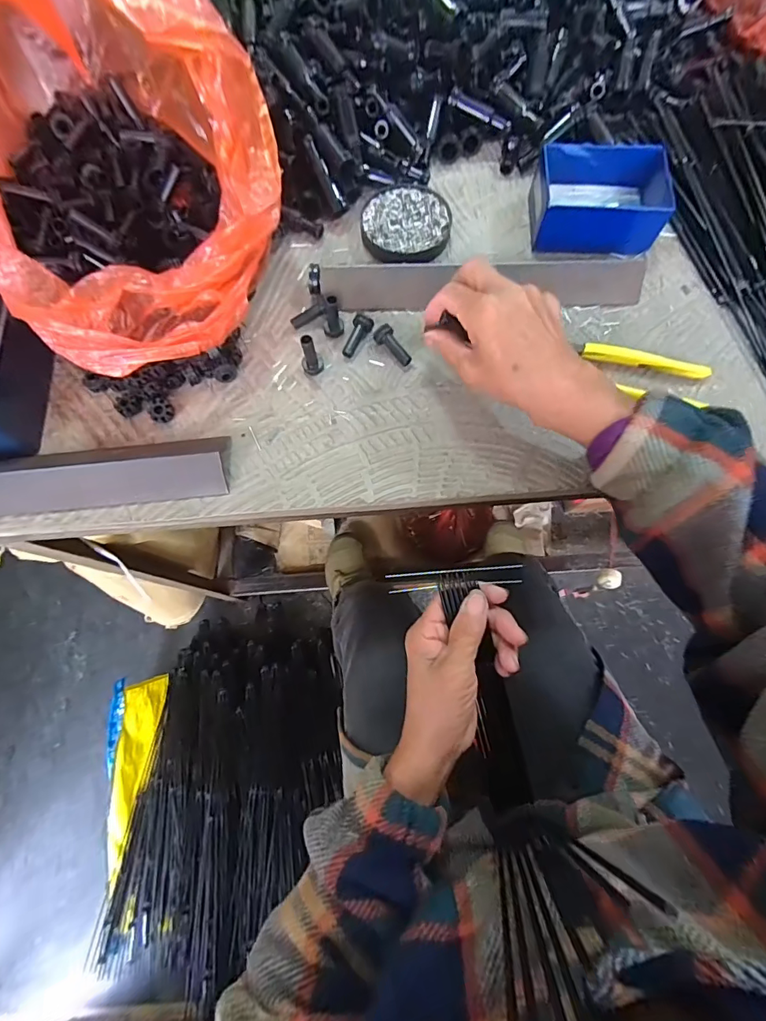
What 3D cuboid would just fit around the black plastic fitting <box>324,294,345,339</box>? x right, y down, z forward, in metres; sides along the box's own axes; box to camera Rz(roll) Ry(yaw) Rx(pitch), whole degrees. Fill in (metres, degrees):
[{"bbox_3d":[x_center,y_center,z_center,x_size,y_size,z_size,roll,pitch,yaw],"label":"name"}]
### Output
[{"bbox_3d":[-0.043,-0.164,0.376,0.017,0.037,0.015,-10,74,-2],"label":"black plastic fitting"}]

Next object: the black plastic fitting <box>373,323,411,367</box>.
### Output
[{"bbox_3d":[0.009,-0.141,0.381,0.015,0.010,0.040,-38,76,-9],"label":"black plastic fitting"}]

